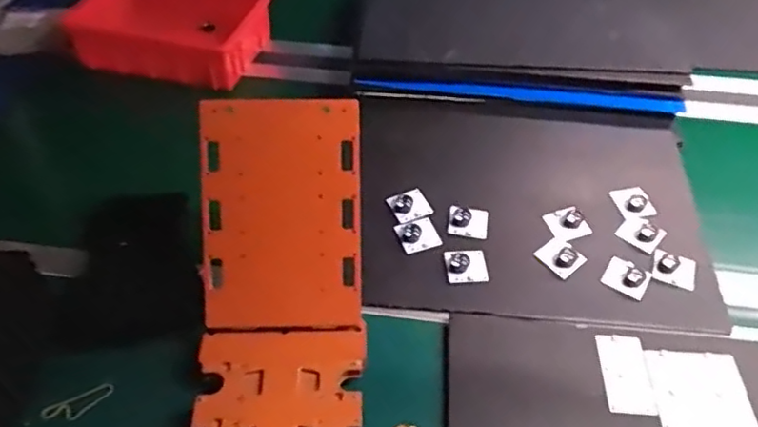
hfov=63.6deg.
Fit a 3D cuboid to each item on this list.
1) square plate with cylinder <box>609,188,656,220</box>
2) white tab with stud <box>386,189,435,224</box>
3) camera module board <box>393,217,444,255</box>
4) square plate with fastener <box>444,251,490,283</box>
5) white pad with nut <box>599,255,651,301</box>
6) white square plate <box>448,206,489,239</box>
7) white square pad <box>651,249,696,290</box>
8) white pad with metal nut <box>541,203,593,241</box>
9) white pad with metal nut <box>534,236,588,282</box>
[{"bbox_3d":[0.338,-0.014,0.814,0.046,0.011,0.044,-12,48,-12],"label":"square plate with cylinder"},{"bbox_3d":[0.042,-0.010,0.809,0.054,0.007,0.042,-22,71,-24],"label":"white tab with stud"},{"bbox_3d":[0.049,0.025,0.774,0.051,0.010,0.047,-17,49,-17],"label":"camera module board"},{"bbox_3d":[0.103,0.062,0.727,0.049,0.004,0.043,-2,47,-3],"label":"square plate with fastener"},{"bbox_3d":[0.300,0.078,0.742,0.051,0.010,0.044,26,52,22],"label":"white pad with nut"},{"bbox_3d":[0.116,0.010,0.791,0.051,0.009,0.046,6,47,5],"label":"white square plate"},{"bbox_3d":[0.362,0.067,0.748,0.049,0.016,0.043,16,48,14],"label":"white square pad"},{"bbox_3d":[0.243,0.012,0.792,0.050,0.009,0.048,-15,49,-15],"label":"white pad with metal nut"},{"bbox_3d":[0.225,0.053,0.756,0.047,0.009,0.049,-33,55,-28],"label":"white pad with metal nut"}]

